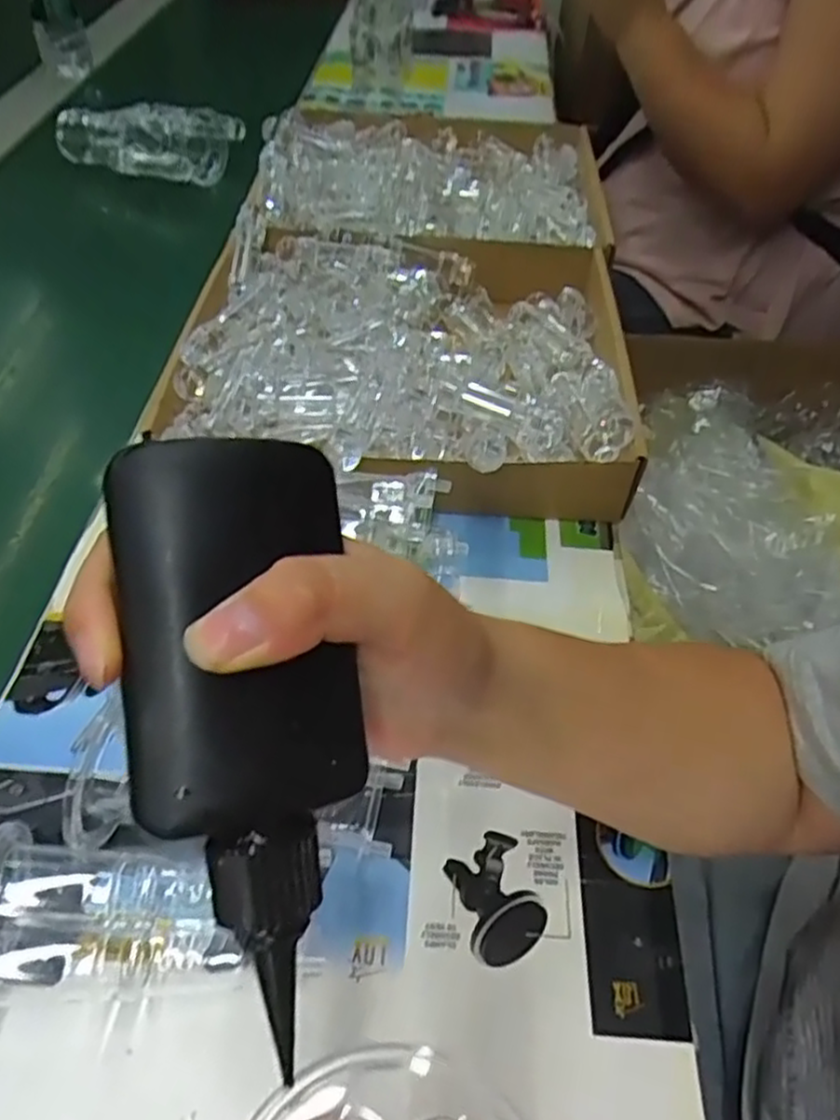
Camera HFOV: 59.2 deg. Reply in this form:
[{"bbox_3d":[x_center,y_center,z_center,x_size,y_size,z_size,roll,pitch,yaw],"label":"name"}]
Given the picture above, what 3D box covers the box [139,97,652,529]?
[{"bbox_3d":[0.001,-0.256,0.638,0.329,0.070,0.573,3,49,1],"label":"box"}]

